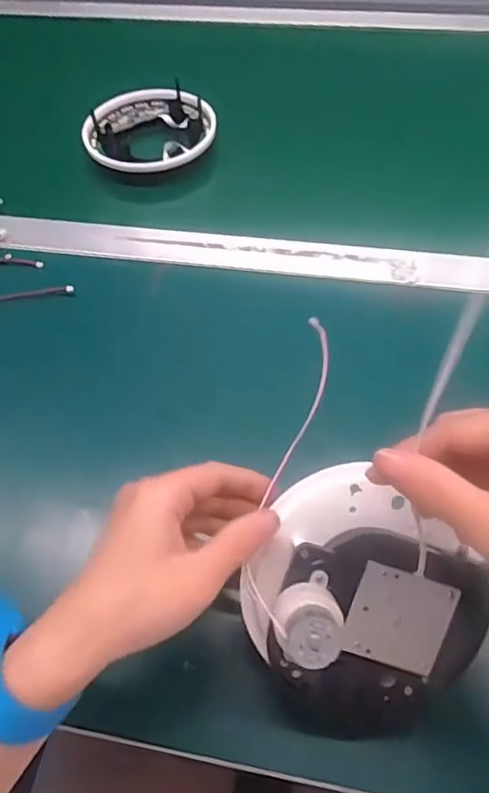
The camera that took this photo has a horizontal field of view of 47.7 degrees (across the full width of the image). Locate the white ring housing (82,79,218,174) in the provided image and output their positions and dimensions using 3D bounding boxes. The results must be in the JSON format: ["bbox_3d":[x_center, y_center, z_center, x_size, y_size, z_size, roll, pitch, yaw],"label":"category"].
[{"bbox_3d":[-0.102,-0.276,0.568,0.125,0.033,0.117,-1,58,2],"label":"white ring housing"}]

